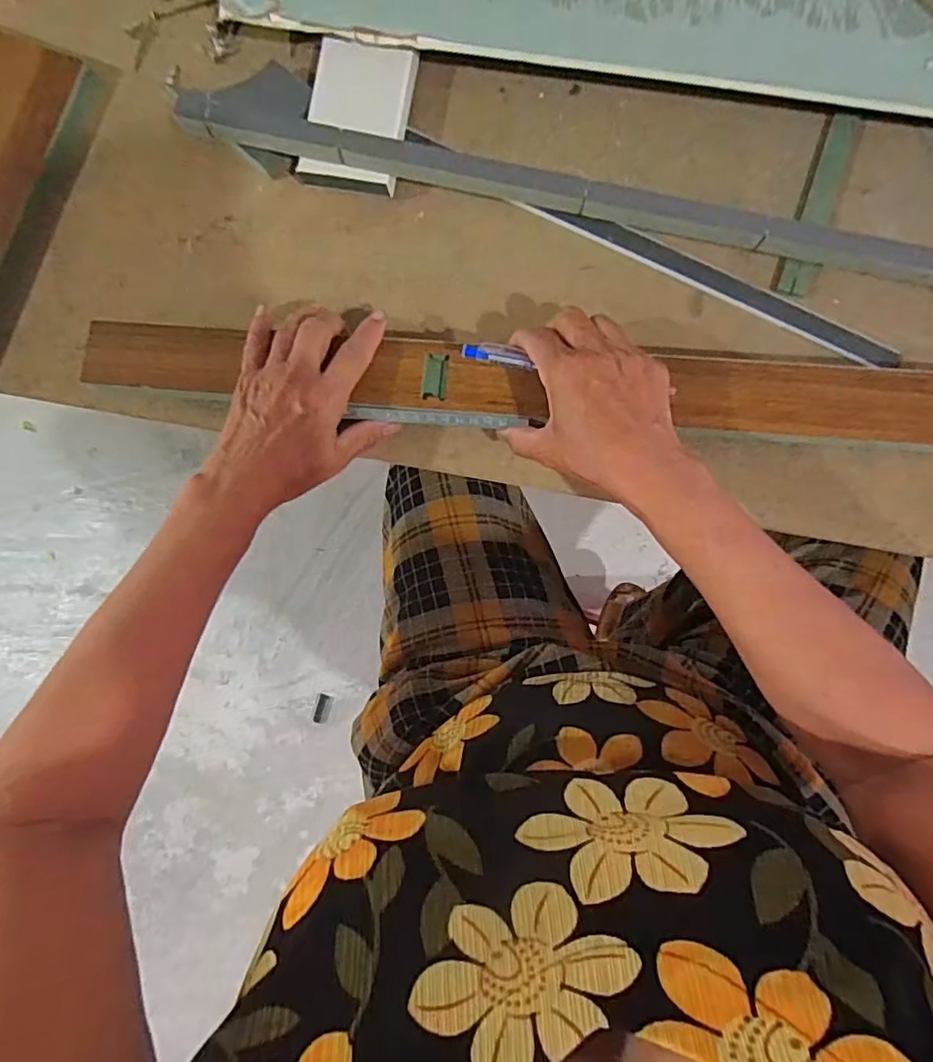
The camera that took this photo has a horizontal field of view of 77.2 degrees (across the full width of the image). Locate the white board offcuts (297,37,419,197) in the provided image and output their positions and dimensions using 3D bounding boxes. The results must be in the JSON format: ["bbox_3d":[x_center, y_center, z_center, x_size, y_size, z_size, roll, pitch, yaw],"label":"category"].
[{"bbox_3d":[-0.079,-0.303,0.431,0.070,0.027,0.099,10,88,5],"label":"white board offcuts"}]

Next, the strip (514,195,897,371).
[{"bbox_3d":[0.177,-0.182,0.425,0.283,0.010,0.019,26,90,5],"label":"strip"}]

